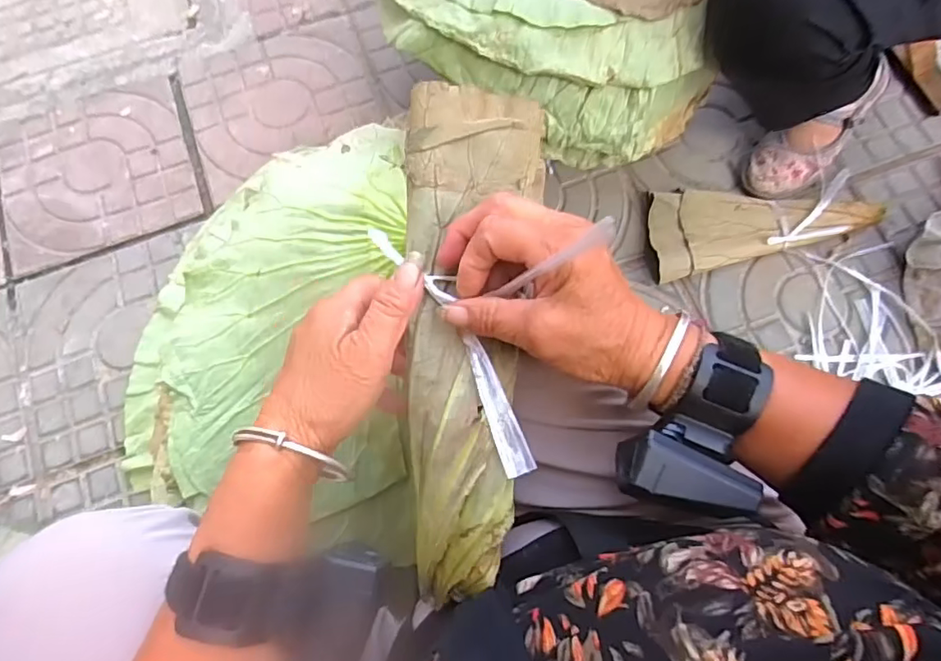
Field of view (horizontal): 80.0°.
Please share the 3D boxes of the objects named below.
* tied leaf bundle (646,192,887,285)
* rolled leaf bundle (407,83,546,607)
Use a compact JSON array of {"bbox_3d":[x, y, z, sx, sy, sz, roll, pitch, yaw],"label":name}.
[{"bbox_3d":[0.393,-0.141,0.759,0.284,0.048,0.122,-3,74,1],"label":"tied leaf bundle"},{"bbox_3d":[-0.003,0.000,0.328,0.075,0.035,0.293,4,82,0],"label":"rolled leaf bundle"}]

